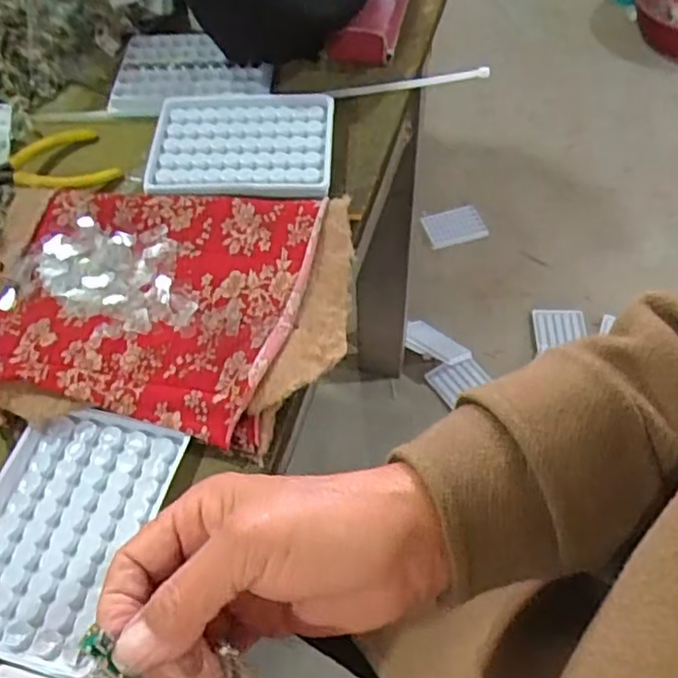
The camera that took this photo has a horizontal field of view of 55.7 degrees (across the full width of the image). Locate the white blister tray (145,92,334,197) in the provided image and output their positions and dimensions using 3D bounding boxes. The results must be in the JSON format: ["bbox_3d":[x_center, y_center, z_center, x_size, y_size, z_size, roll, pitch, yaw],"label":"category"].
[{"bbox_3d":[-0.069,-0.143,0.462,0.127,0.006,0.100,0,59,4],"label":"white blister tray"}]

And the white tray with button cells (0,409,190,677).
[{"bbox_3d":[-0.144,0.095,0.328,0.089,0.010,0.126,11,60,10],"label":"white tray with button cells"}]

